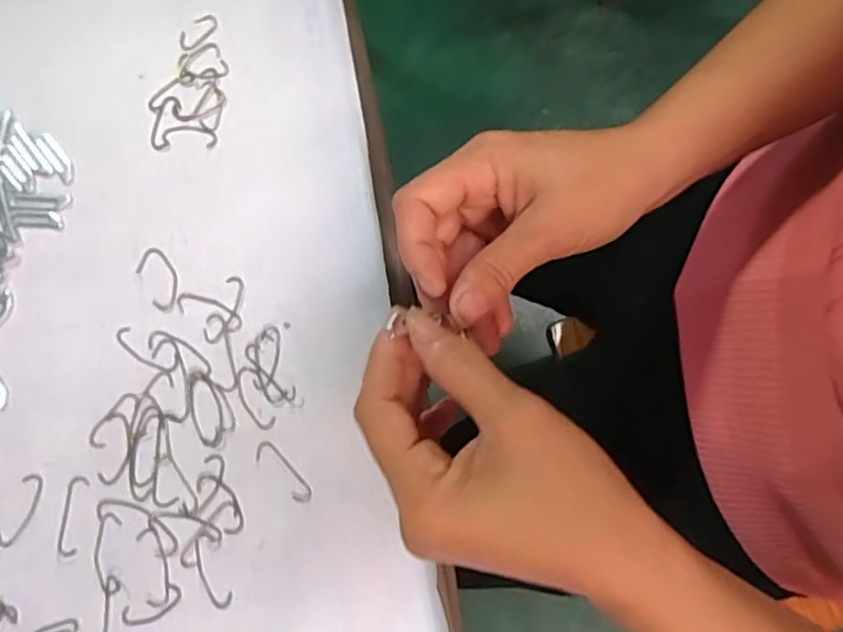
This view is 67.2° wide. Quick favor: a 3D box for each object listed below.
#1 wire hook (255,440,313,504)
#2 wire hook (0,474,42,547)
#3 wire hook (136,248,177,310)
[{"bbox_3d":[-0.076,0.086,0.349,0.013,0.004,0.041,-44,83,-8],"label":"wire hook"},{"bbox_3d":[-0.220,0.107,0.348,0.013,0.004,0.041,20,80,3],"label":"wire hook"},{"bbox_3d":[-0.154,-0.023,0.371,0.020,0.004,0.038,-31,82,-6],"label":"wire hook"}]

